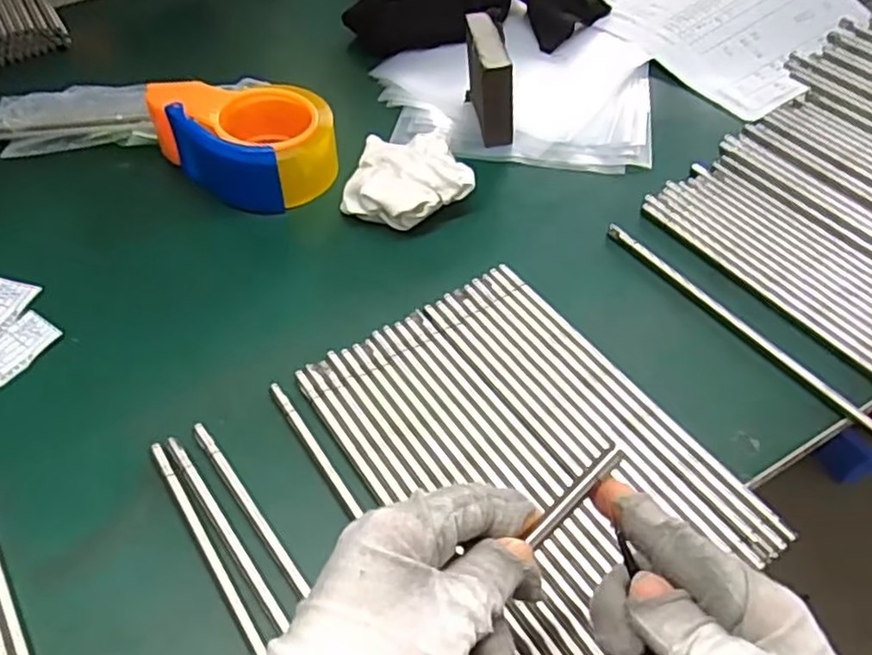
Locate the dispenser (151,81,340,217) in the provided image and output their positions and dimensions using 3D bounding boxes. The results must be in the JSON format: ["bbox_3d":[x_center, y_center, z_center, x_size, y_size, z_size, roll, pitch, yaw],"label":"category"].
[{"bbox_3d":[-0.147,-0.155,0.544,0.133,0.060,0.106,36,61,25],"label":"dispenser"}]

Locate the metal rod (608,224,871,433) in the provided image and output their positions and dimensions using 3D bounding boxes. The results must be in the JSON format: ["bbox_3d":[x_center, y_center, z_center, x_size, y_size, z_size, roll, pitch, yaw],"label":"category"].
[{"bbox_3d":[0.204,0.001,0.442,0.012,0.008,0.240,-31,58,-20],"label":"metal rod"}]

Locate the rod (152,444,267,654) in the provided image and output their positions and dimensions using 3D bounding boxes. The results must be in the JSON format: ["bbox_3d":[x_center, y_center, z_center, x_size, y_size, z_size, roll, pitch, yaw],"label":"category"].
[{"bbox_3d":[-0.093,0.147,0.334,0.008,0.009,0.241,-30,58,-20],"label":"rod"}]

